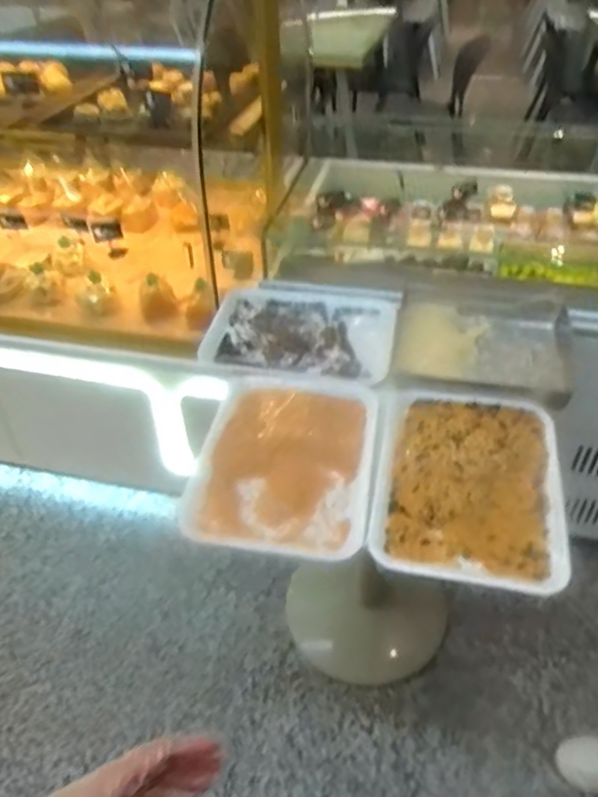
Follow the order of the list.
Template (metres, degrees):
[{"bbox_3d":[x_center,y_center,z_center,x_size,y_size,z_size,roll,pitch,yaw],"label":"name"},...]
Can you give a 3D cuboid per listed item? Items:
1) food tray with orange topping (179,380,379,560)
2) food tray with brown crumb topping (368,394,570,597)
[{"bbox_3d":[-0.023,0.100,1.073,0.314,0.050,0.395,9,42,12],"label":"food tray with orange topping"},{"bbox_3d":[0.272,0.129,0.995,0.290,0.058,0.374,7,41,9],"label":"food tray with brown crumb topping"}]

